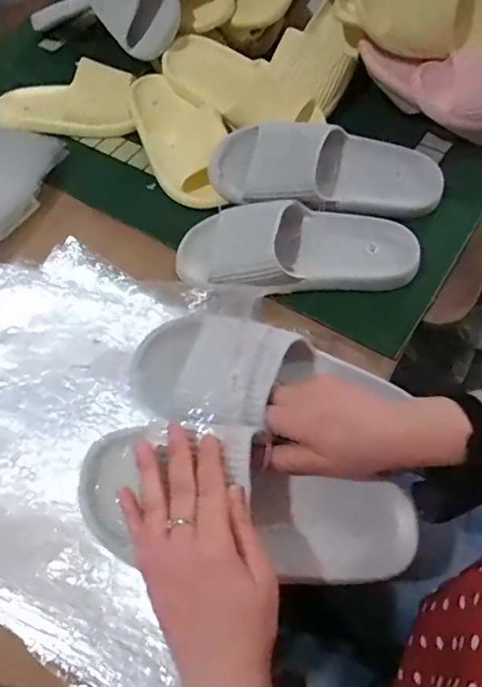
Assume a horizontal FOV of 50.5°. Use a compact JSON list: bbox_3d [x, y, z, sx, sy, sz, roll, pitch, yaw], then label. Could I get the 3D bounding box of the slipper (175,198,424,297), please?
[{"bbox_3d":[0.064,-0.119,0.588,0.281,0.067,0.105,-3,61,3],"label":"slipper"}]

